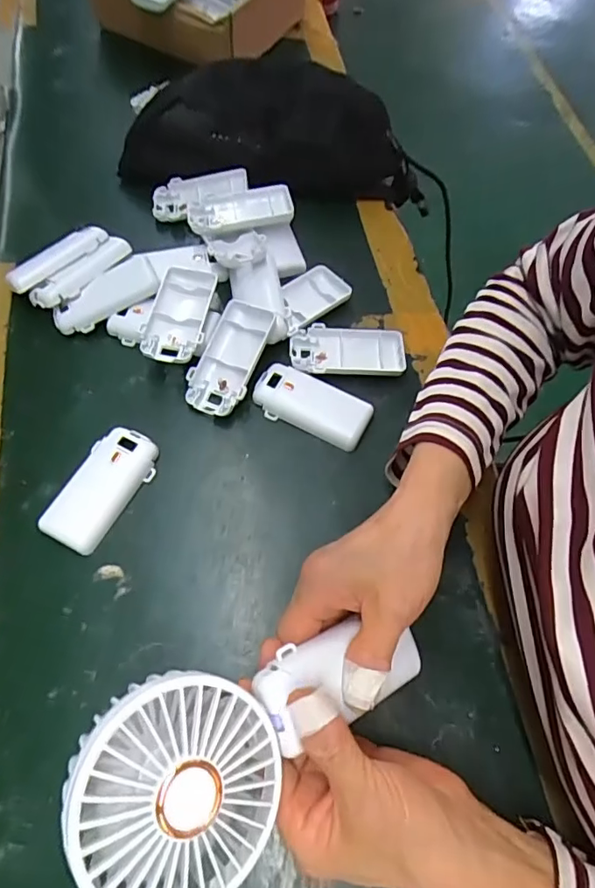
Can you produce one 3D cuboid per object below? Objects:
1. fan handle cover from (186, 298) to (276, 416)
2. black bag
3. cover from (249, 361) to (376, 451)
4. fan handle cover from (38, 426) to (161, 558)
[{"bbox_3d":[-0.052,-0.073,0.417,0.047,0.025,0.105,21,79,8],"label":"fan handle cover"},{"bbox_3d":[-0.021,-0.316,0.518,0.285,0.089,0.118,3,63,-1],"label":"black bag"},{"bbox_3d":[0.011,-0.032,0.407,0.092,0.016,0.043,25,65,10],"label":"cover"},{"bbox_3d":[-0.142,0.030,0.371,0.045,0.014,0.092,24,65,10],"label":"fan handle cover"}]

